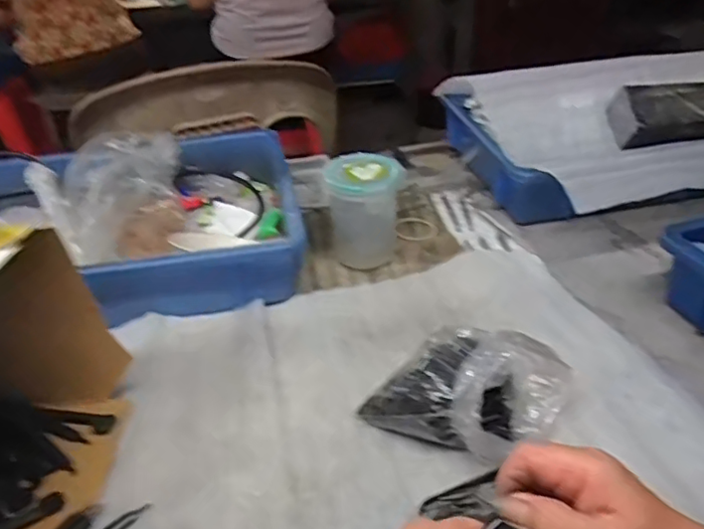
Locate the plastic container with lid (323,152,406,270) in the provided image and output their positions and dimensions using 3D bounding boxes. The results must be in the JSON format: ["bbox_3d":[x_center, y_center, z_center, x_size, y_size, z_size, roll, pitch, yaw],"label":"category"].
[{"bbox_3d":[0.014,-0.055,0.617,0.077,0.104,0.082,-3,34,2],"label":"plastic container with lid"}]

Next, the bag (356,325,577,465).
[{"bbox_3d":[0.085,0.084,0.431,0.130,0.074,0.097,18,39,29],"label":"bag"}]

